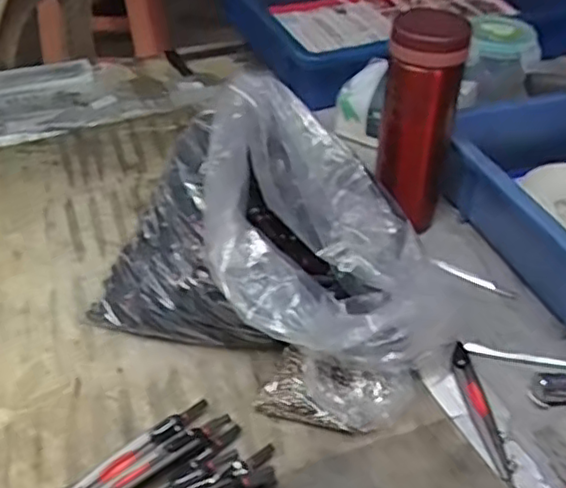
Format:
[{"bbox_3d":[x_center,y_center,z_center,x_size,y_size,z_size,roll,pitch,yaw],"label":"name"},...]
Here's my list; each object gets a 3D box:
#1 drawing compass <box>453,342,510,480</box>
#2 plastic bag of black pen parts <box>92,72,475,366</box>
[{"bbox_3d":[0.138,0.111,0.460,0.016,0.012,0.103,-4,42,-8],"label":"drawing compass"},{"bbox_3d":[0.003,-0.015,0.459,0.244,0.198,0.146,19,44,18],"label":"plastic bag of black pen parts"}]

